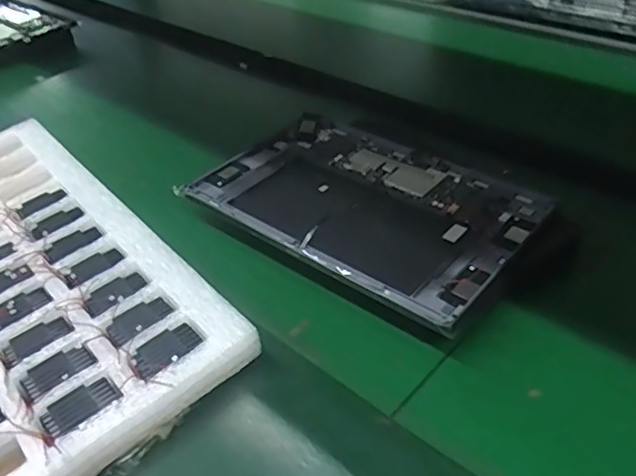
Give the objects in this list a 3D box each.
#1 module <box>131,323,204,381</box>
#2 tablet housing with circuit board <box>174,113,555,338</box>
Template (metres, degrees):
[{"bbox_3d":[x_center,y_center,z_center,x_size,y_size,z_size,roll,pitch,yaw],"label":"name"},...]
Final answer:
[{"bbox_3d":[-0.089,0.065,0.339,0.040,0.004,0.031,-32,32,-29],"label":"module"},{"bbox_3d":[0.036,-0.033,0.465,0.252,0.009,0.170,26,46,32],"label":"tablet housing with circuit board"}]

